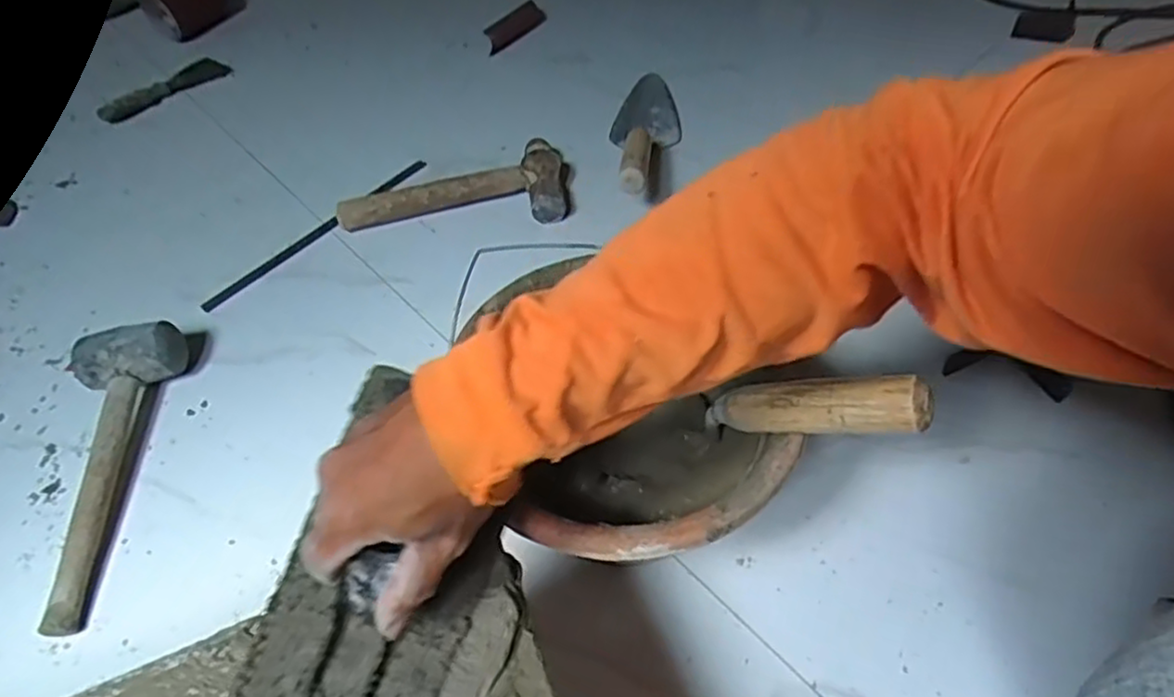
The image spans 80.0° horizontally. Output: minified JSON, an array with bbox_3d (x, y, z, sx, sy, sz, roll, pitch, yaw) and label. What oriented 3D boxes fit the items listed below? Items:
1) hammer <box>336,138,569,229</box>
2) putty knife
[{"bbox_3d":[-0.167,-0.193,0.883,0.284,0.055,0.134,-7,54,0],"label":"hammer"},{"bbox_3d":[-0.674,-0.418,1.112,0.203,0.020,0.036,-36,59,-19],"label":"putty knife"}]

